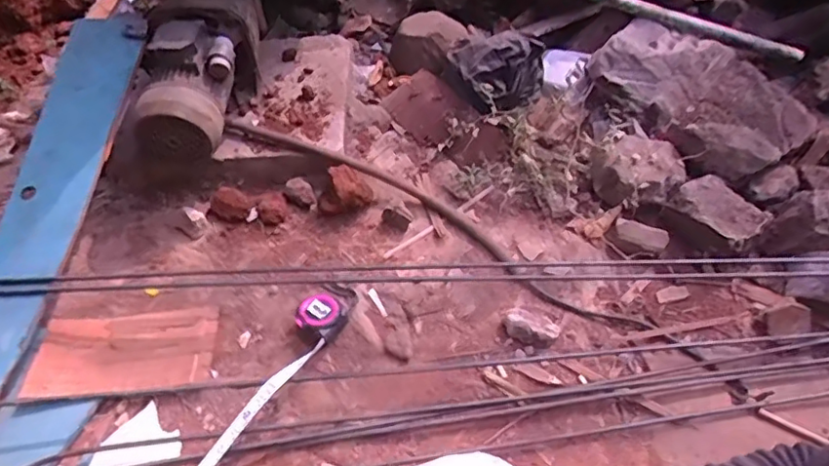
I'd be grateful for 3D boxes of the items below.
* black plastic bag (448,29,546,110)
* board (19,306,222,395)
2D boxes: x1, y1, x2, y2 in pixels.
[{"bbox_3d":[0.159,-0.333,1.139,0.175,0.080,0.157,36,61,25],"label":"black plastic bag"},{"bbox_3d":[-0.424,0.176,0.871,0.246,0.013,0.127,-1,50,-6],"label":"board"}]

